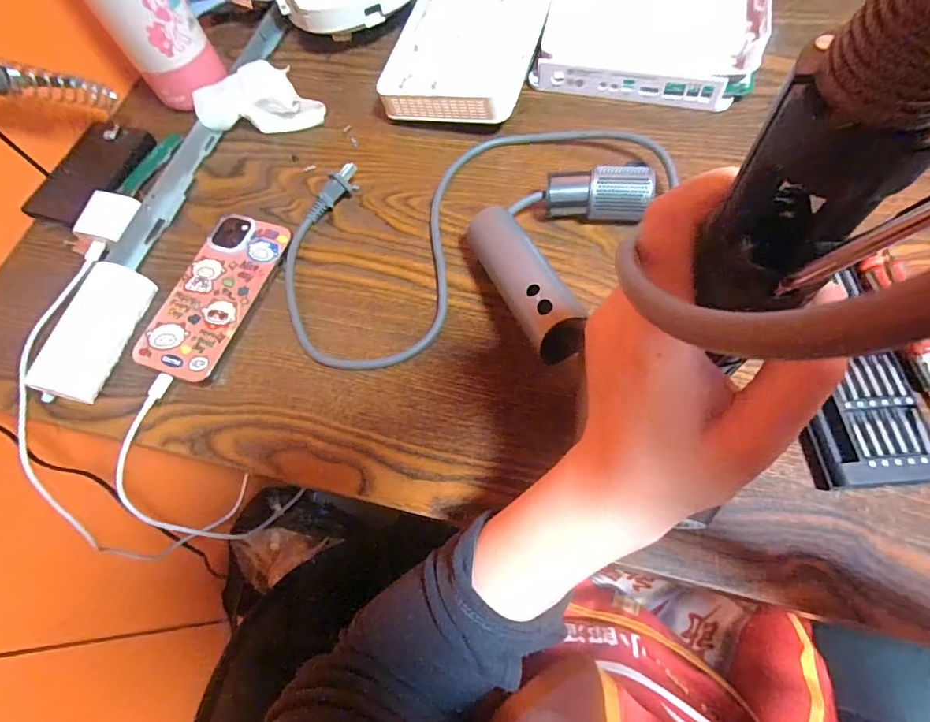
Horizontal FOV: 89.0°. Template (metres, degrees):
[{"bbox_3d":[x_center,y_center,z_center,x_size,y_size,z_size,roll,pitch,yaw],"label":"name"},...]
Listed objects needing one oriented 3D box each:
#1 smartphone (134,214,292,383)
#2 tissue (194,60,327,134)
[{"bbox_3d":[-0.194,-0.053,0.371,0.067,0.009,0.141,19,68,8],"label":"smartphone"},{"bbox_3d":[-0.187,-0.244,0.438,0.110,0.034,0.050,-4,65,5],"label":"tissue"}]

